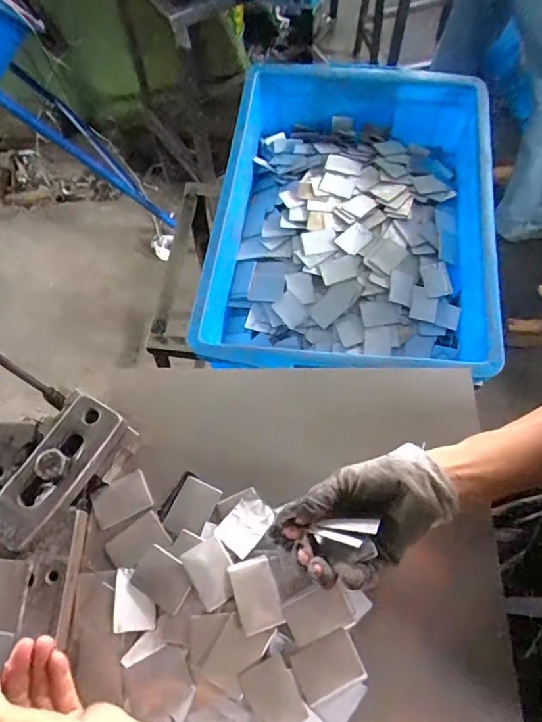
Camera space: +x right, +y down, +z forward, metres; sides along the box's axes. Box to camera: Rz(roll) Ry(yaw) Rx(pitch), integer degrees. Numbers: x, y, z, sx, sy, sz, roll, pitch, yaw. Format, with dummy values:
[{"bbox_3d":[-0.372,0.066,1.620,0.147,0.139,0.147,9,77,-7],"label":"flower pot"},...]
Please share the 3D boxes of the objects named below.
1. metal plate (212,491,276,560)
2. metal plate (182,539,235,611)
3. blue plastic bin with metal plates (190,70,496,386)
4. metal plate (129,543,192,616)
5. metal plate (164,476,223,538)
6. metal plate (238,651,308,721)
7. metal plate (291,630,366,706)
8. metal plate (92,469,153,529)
[{"bbox_3d":[-0.022,0.138,0.424,0.032,0.004,0.047,37,73,15],"label":"metal plate"},{"bbox_3d":[-0.047,0.171,0.402,0.033,0.009,0.048,-30,70,-11],"label":"metal plate"},{"bbox_3d":[0.108,-0.192,0.688,0.356,0.115,0.483,4,67,3],"label":"blue plastic bin with metal plates"},{"bbox_3d":[-0.087,0.177,0.404,0.048,0.004,0.035,25,74,21],"label":"metal plate"},{"bbox_3d":[-0.069,0.129,0.436,0.035,0.010,0.048,22,69,10],"label":"metal plate"},{"bbox_3d":[0.002,0.248,0.368,0.035,0.004,0.049,-28,69,-10],"label":"metal plate"},{"bbox_3d":[0.044,0.231,0.377,0.048,0.004,0.035,-18,67,-13],"label":"metal plate"},{"bbox_3d":[-0.132,0.122,0.442,0.047,0.004,0.037,-22,63,-18],"label":"metal plate"}]

